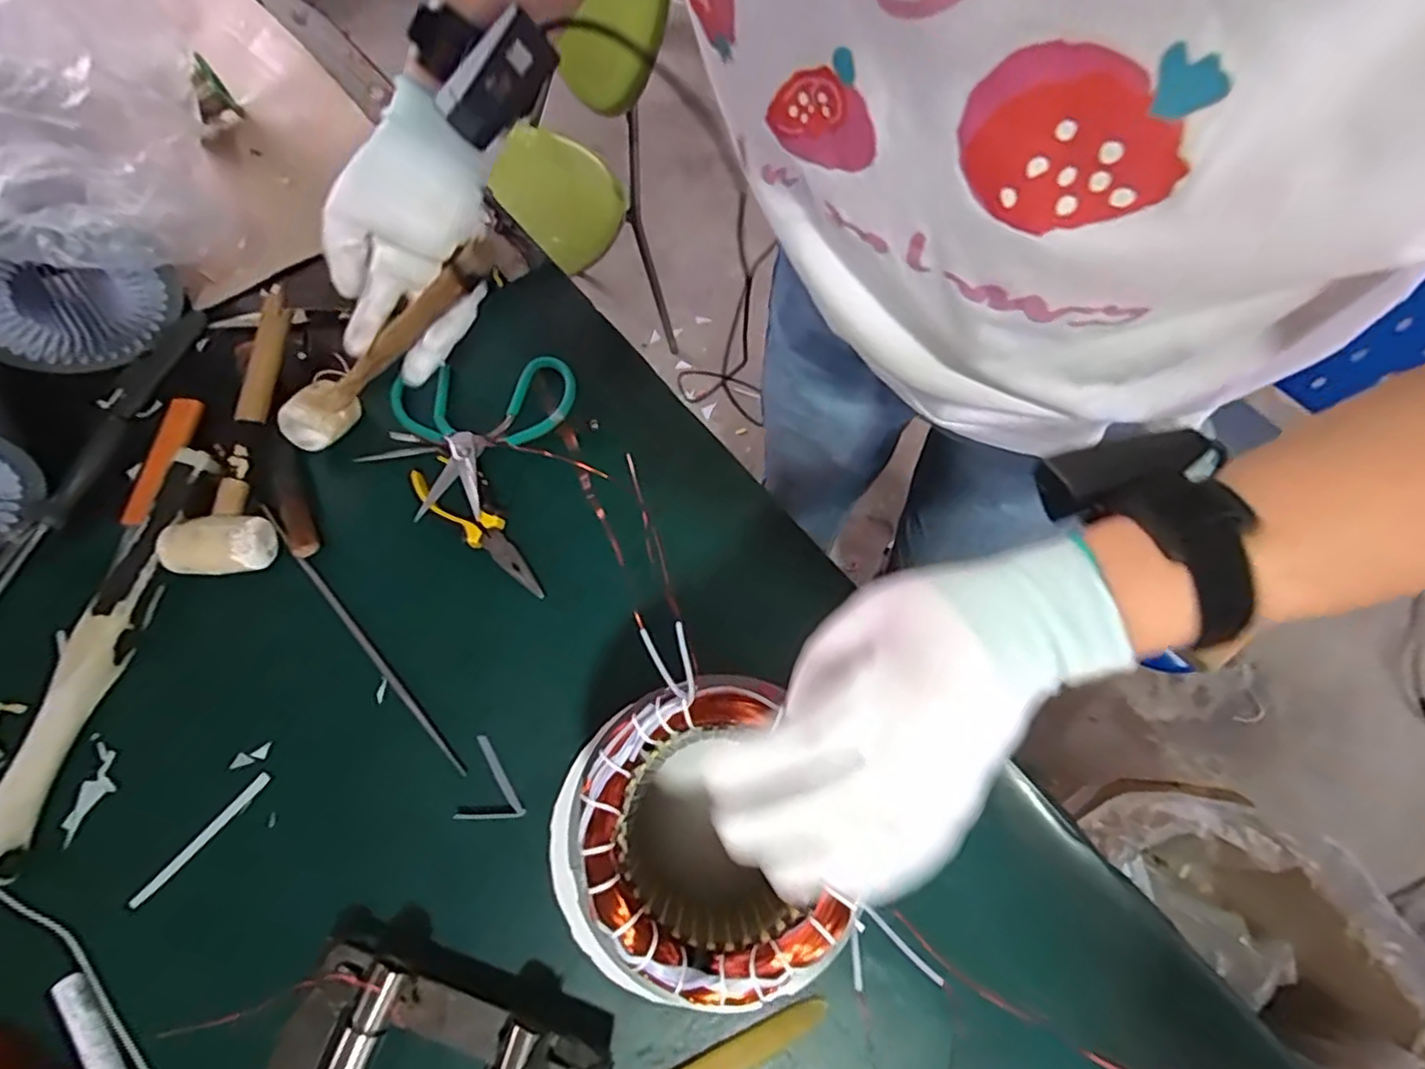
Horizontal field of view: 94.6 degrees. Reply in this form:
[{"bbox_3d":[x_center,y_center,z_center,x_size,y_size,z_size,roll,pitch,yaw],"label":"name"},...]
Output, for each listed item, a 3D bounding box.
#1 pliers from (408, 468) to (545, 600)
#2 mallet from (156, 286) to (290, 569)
[{"bbox_3d":[-0.181,-0.011,0.531,0.147,0.017,0.047,41,78,7],"label":"pliers"},{"bbox_3d":[-0.400,-0.093,0.560,0.086,0.037,0.267,-5,70,-2],"label":"mallet"}]

